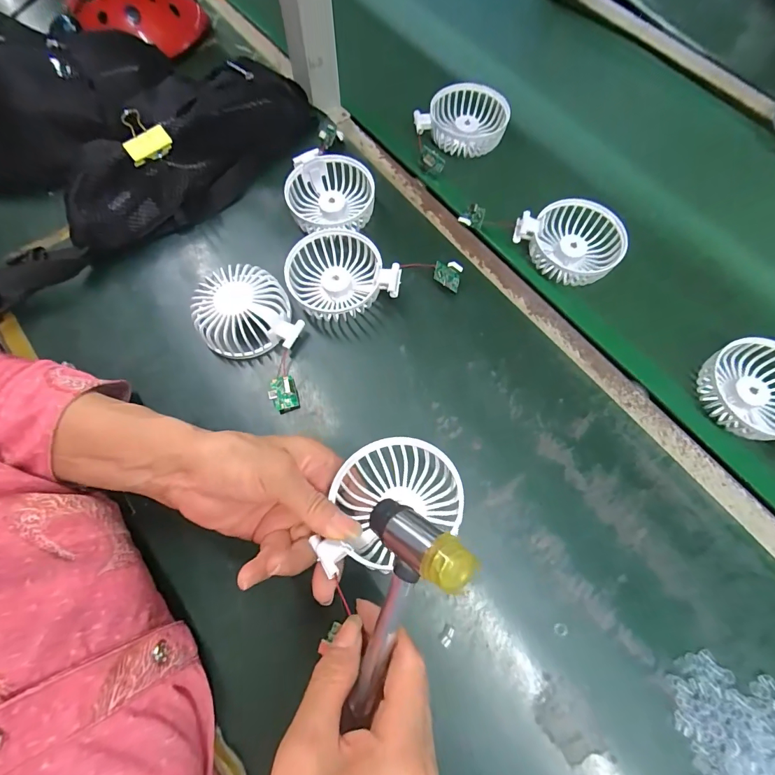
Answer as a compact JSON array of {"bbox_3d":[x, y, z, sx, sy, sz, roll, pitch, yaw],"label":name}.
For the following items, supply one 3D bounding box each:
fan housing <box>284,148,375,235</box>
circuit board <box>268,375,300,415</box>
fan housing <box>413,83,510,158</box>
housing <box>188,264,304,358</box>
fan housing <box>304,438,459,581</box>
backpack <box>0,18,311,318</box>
[{"bbox_3d":[-0.060,-0.199,0.424,0.091,0.035,0.097,8,70,3],"label":"fan housing"},{"bbox_3d":[-0.093,0.006,0.358,0.024,0.016,0.032,-19,71,-7],"label":"circuit board"},{"bbox_3d":[0.091,-0.319,0.469,0.098,0.030,0.087,18,71,7],"label":"fan housing"},{"bbox_3d":[-0.130,-0.073,0.373,0.087,0.038,0.080,0,70,0],"label":"housing"},{"bbox_3d":[-0.002,0.080,0.279,0.102,0.034,0.078,-25,72,-9],"label":"fan housing"},{"bbox_3d":[-0.301,-0.284,0.432,0.376,0.082,0.284,-31,73,-11],"label":"backpack"}]

